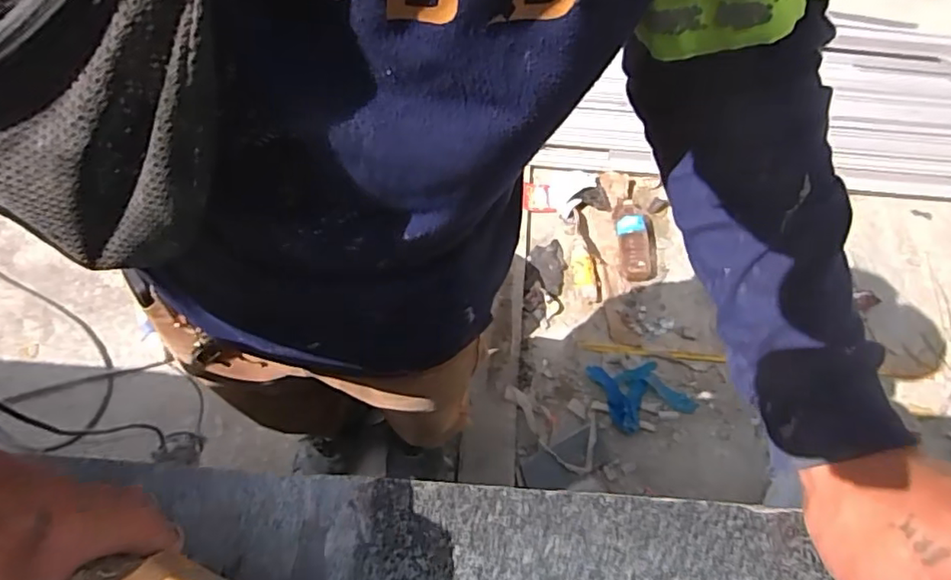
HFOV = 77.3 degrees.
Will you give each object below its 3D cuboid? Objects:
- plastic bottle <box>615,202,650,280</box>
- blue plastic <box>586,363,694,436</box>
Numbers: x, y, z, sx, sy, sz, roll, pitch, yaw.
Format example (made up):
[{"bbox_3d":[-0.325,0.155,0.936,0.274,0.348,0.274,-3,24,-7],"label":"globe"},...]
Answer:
[{"bbox_3d":[0.455,-0.142,1.719,0.093,0.071,0.259,2,62,-1],"label":"plastic bottle"},{"bbox_3d":[0.422,0.249,1.509,0.215,0.027,0.189,-18,65,-11],"label":"blue plastic"}]

